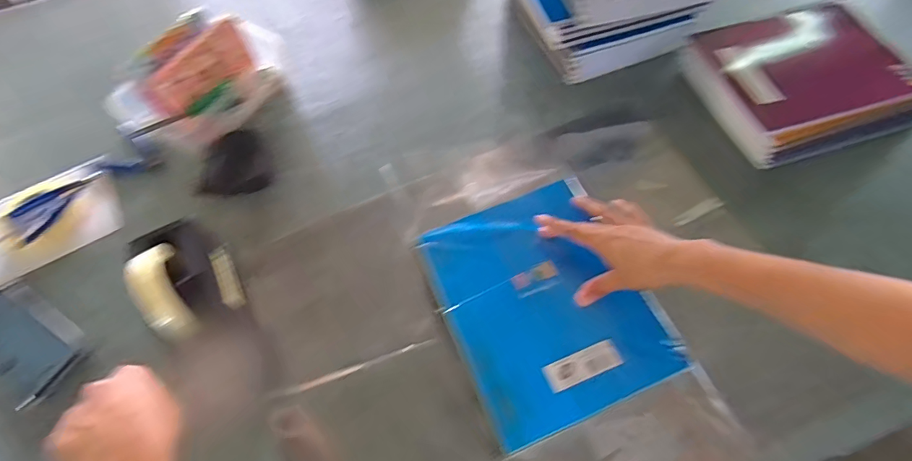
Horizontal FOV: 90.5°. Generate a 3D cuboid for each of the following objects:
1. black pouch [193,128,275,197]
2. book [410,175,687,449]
[{"bbox_3d":[-0.312,-0.089,0.636,0.105,0.069,0.049,-34,65,-15],"label":"black pouch"},{"bbox_3d":[0.093,0.069,0.487,0.202,0.024,0.245,-22,62,-9],"label":"book"}]

